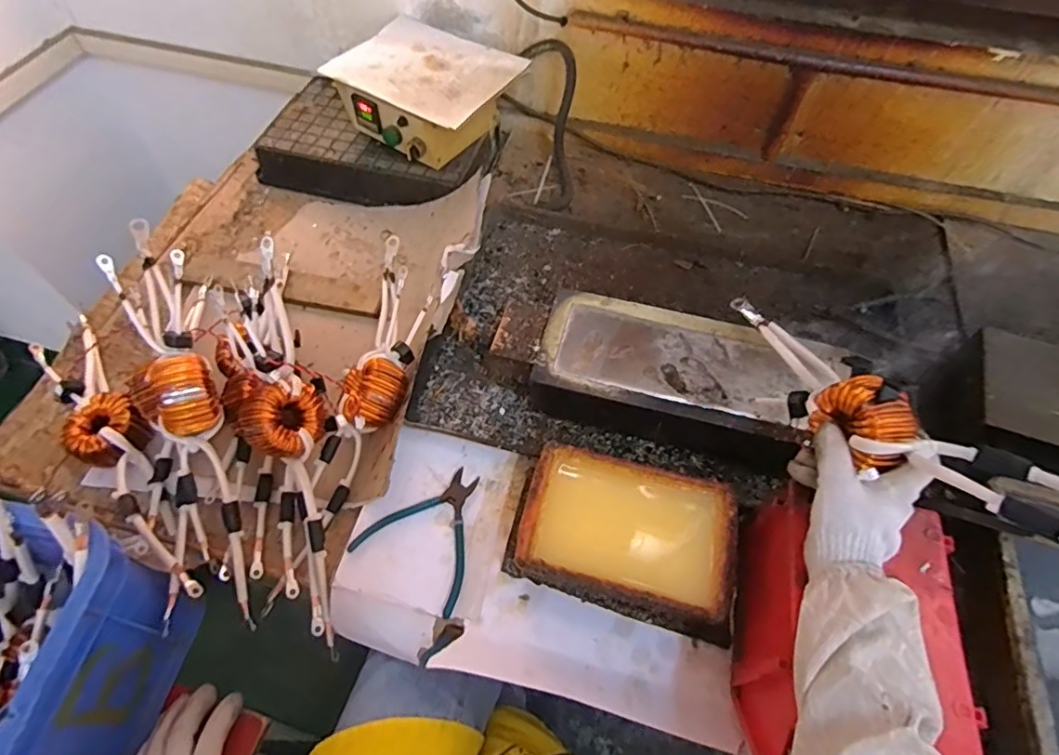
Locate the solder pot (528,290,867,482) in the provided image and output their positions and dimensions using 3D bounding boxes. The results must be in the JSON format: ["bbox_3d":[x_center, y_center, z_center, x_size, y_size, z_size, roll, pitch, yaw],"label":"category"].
[{"bbox_3d":[0.173,0.007,0.644,0.322,0.097,0.152,15,58,8],"label":"solder pot"}]

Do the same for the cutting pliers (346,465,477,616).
[{"bbox_3d":[-0.097,0.159,0.584,0.125,0.009,0.134,30,61,17],"label":"cutting pliers"}]

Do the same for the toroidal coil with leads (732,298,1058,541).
[{"bbox_3d":[0.305,0.040,0.448,0.068,0.058,0.445,-18,31,-14],"label":"toroidal coil with leads"}]

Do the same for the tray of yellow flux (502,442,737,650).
[{"bbox_3d":[0.097,0.158,0.554,0.222,0.070,0.137,15,58,8],"label":"tray of yellow flux"}]

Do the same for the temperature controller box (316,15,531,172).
[{"bbox_3d":[-0.152,-0.437,0.845,0.240,0.093,0.191,31,61,17],"label":"temperature controller box"}]

